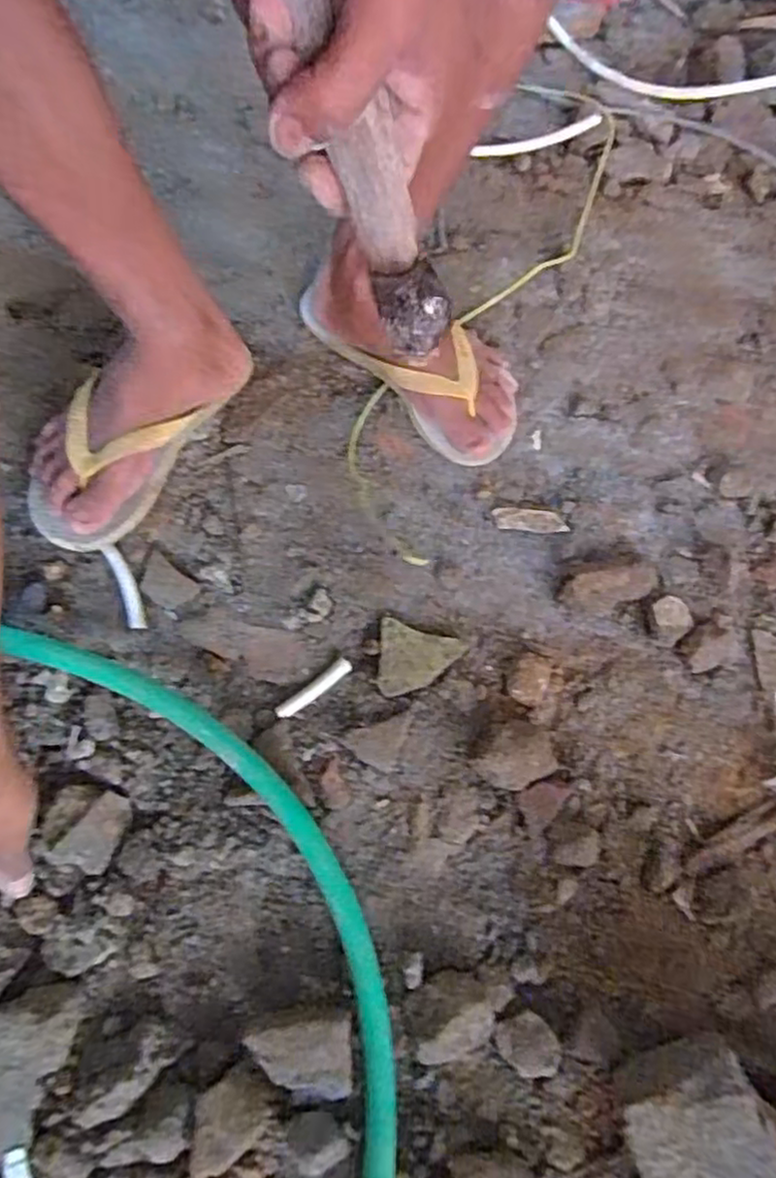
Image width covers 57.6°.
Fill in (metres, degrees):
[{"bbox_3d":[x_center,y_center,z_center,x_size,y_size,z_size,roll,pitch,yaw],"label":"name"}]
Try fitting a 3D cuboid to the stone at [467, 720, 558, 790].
[{"bbox_3d":[0.093,0.122,0.526,0.062,0.032,0.047,-3,67,-4],"label":"stone"}]

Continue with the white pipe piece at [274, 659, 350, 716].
[{"bbox_3d":[-0.057,0.077,0.543,0.066,0.007,0.012,-36,73,-16],"label":"white pipe piece"}]

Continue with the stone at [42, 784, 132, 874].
[{"bbox_3d":[-0.212,0.165,0.491,0.049,0.025,0.053,1,67,-2],"label":"stone"}]

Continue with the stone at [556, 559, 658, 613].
[{"bbox_3d":[0.183,-0.003,0.587,0.088,0.025,0.039,-18,69,-10],"label":"stone"}]

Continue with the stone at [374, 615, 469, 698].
[{"bbox_3d":[0.025,0.056,0.558,0.066,0.012,0.060,4,66,-1],"label":"stone"}]

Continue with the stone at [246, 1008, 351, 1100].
[{"bbox_3d":[-0.055,0.295,0.447,0.063,0.023,0.048,0,67,-3],"label":"stone"}]

